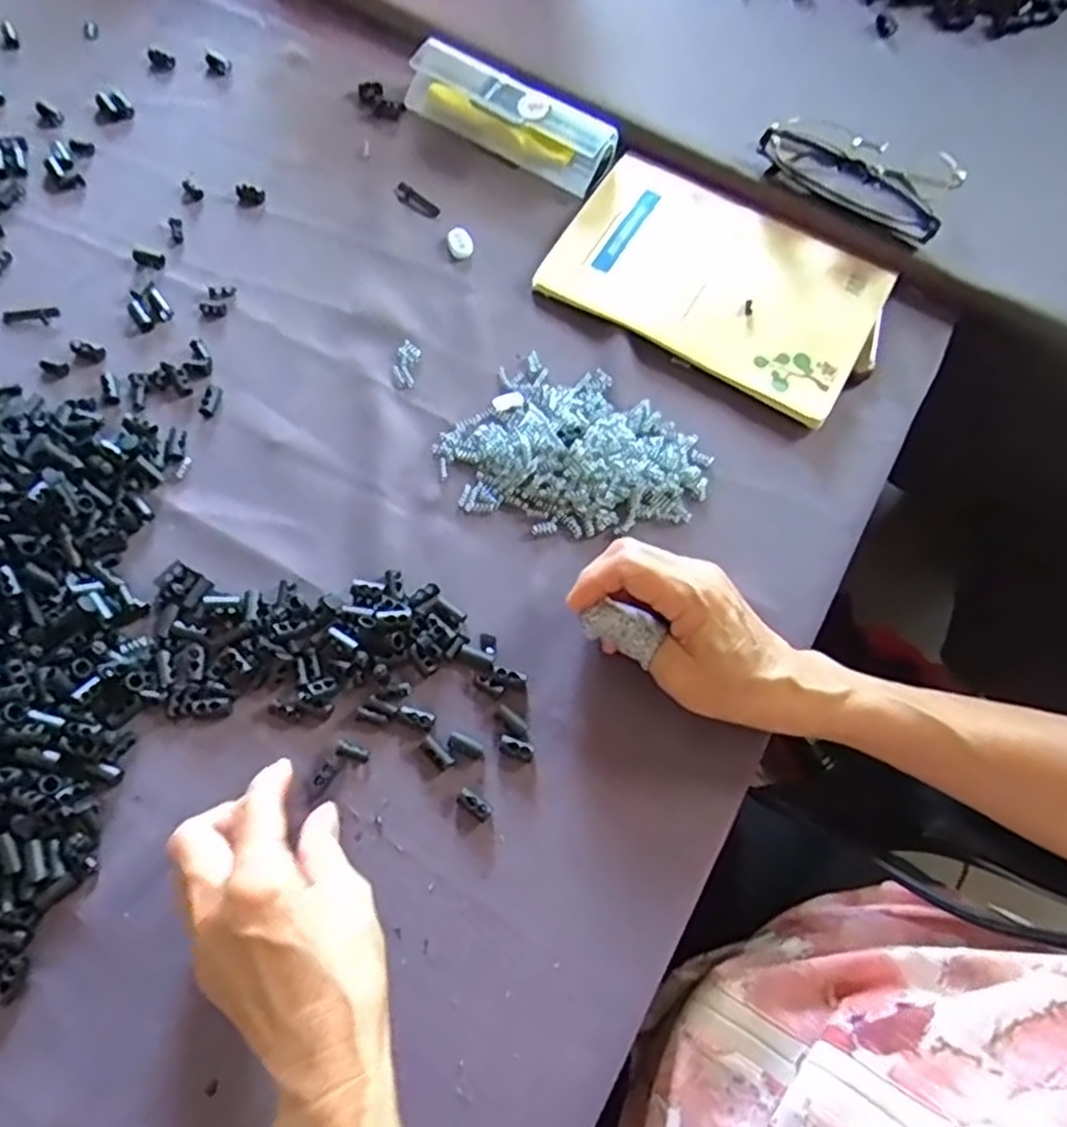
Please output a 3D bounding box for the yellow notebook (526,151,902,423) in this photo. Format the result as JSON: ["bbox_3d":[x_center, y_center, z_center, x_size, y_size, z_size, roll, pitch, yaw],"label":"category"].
[{"bbox_3d":[0.122,-0.190,0.485,0.205,0.013,0.140,30,69,8],"label":"yellow notebook"}]

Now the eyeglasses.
[{"bbox_3d":[0.226,-0.272,0.506,0.132,0.034,0.069,35,70,10],"label":"eyeglasses"}]

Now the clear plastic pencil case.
[{"bbox_3d":[-0.018,-0.316,0.515,0.152,0.031,0.043,35,70,10],"label":"clear plastic pencil case"}]

